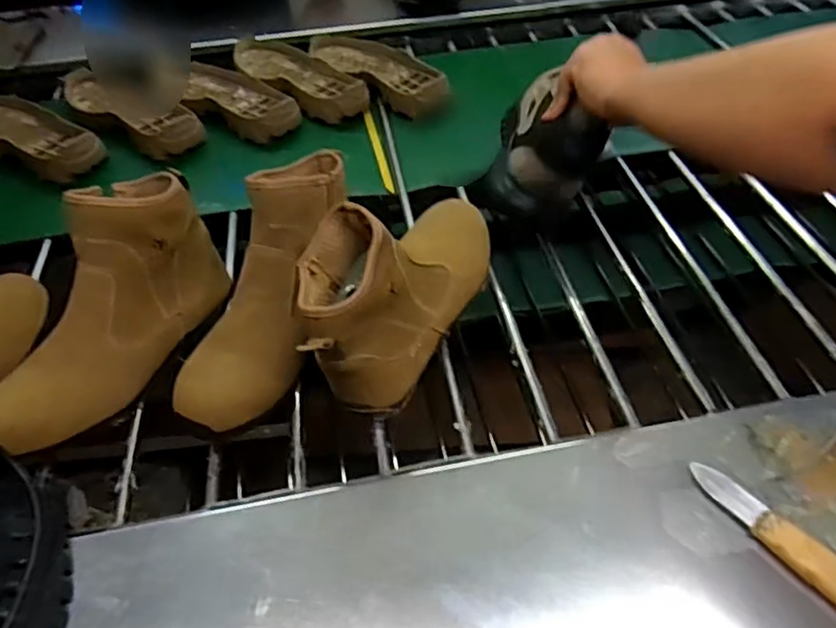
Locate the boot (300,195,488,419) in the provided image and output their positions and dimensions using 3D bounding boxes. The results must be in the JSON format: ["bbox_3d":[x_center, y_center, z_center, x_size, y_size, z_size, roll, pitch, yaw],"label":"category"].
[{"bbox_3d":[-0.014,-0.040,0.556,0.106,0.125,0.252,20,51,19],"label":"boot"}]

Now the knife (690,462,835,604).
[{"bbox_3d":[0.253,0.157,0.415,0.025,0.013,0.161,-31,55,-23],"label":"knife"}]

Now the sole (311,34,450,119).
[{"bbox_3d":[-0.062,-0.367,0.957,0.107,0.050,0.239,-29,54,-22],"label":"sole"}]

